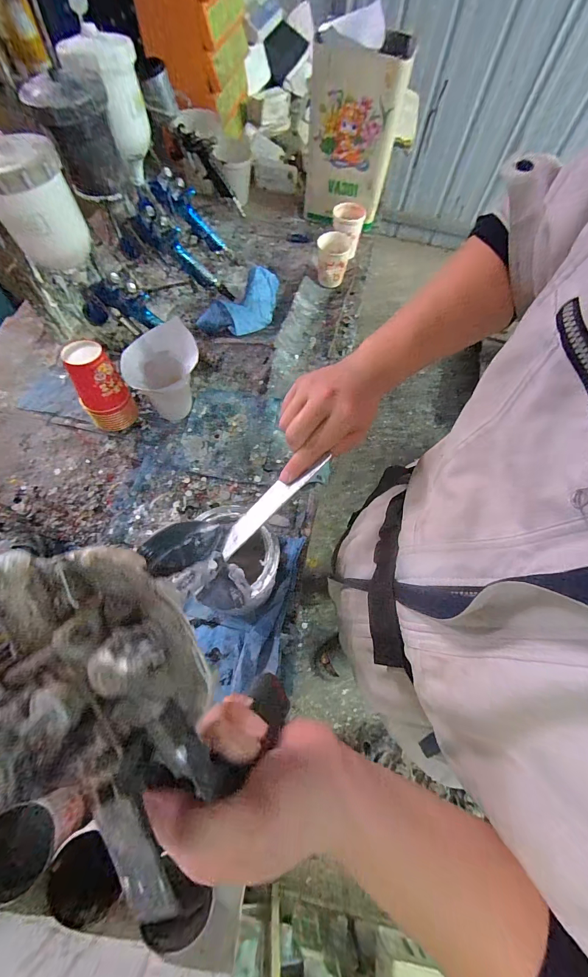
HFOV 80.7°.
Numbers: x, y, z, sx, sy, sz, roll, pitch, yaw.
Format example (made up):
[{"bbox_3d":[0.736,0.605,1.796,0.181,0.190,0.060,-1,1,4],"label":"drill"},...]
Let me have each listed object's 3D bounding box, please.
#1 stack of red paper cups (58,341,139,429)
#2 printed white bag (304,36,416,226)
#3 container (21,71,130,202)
[{"bbox_3d":[-0.299,-0.154,0.531,0.070,0.132,0.063,-35,73,-16],"label":"stack of red paper cups"},{"bbox_3d":[0.128,-0.765,0.758,0.182,0.265,0.109,12,67,2],"label":"printed white bag"},{"bbox_3d":[-0.300,-0.495,0.492,0.100,0.114,0.089,-26,71,-13],"label":"container"}]

